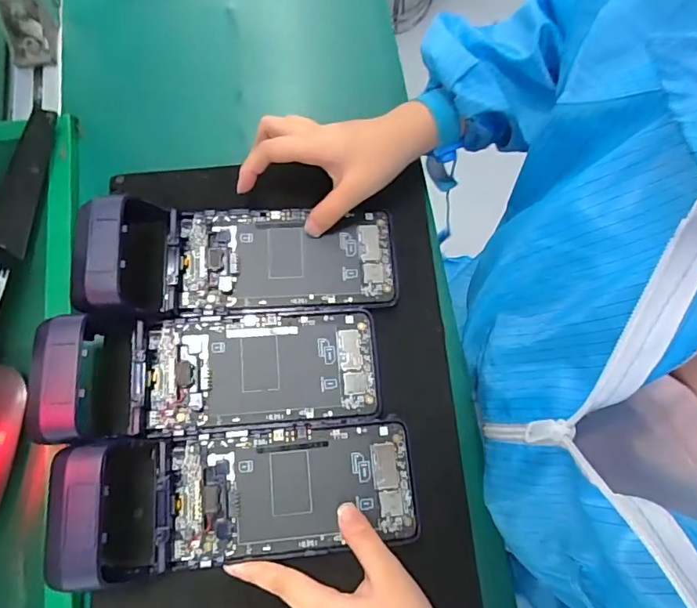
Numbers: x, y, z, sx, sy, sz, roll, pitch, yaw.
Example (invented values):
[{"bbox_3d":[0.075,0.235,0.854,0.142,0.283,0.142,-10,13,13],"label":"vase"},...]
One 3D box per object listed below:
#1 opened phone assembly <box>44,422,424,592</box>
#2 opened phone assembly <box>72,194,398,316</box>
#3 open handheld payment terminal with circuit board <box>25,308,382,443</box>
[{"bbox_3d":[-0.067,0.123,0.324,0.222,0.051,0.081,-5,76,-9],"label":"opened phone assembly"},{"bbox_3d":[-0.076,-0.034,0.361,0.221,0.040,0.081,1,75,-12],"label":"opened phone assembly"},{"bbox_3d":[-0.090,0.042,0.328,0.221,0.042,0.080,-2,75,-1],"label":"open handheld payment terminal with circuit board"}]

